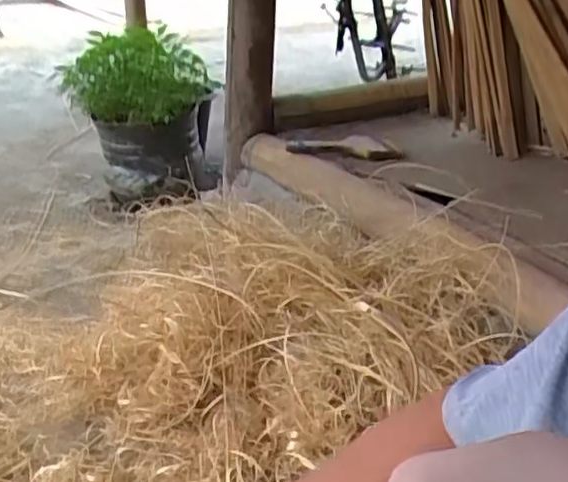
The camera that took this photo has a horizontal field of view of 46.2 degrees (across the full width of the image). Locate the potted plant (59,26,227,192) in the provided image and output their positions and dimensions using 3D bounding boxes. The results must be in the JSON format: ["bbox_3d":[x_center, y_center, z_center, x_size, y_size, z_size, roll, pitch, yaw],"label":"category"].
[{"bbox_3d":[-0.317,-0.268,1.532,0.336,0.388,0.294,-5,27,-12],"label":"potted plant"}]

